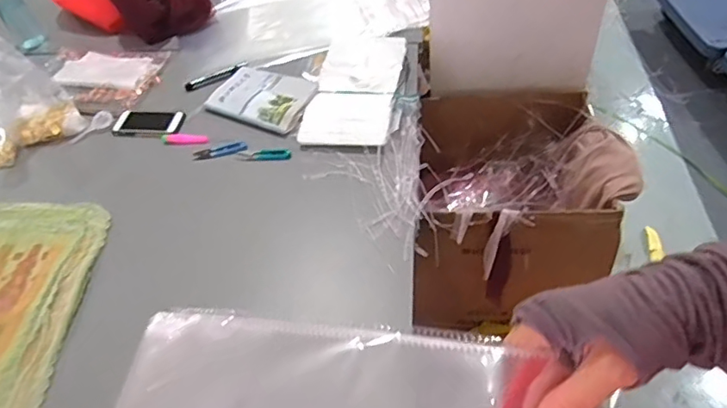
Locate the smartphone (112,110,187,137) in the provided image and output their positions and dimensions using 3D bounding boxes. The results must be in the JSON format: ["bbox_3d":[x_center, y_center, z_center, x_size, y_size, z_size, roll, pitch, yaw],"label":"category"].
[{"bbox_3d":[-0.434,-0.164,1.094,0.137,0.006,0.074,1,50,7],"label":"smartphone"}]

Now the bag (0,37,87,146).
[{"bbox_3d":[-0.651,-0.211,1.046,0.139,0.163,0.122,-29,53,-18],"label":"bag"}]

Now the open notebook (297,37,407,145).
[{"bbox_3d":[-0.014,-0.241,1.104,0.169,0.012,0.332,3,53,14],"label":"open notebook"}]

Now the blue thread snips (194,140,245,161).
[{"bbox_3d":[-0.273,-0.104,1.031,0.102,0.013,0.030,-7,51,-3],"label":"blue thread snips"}]

